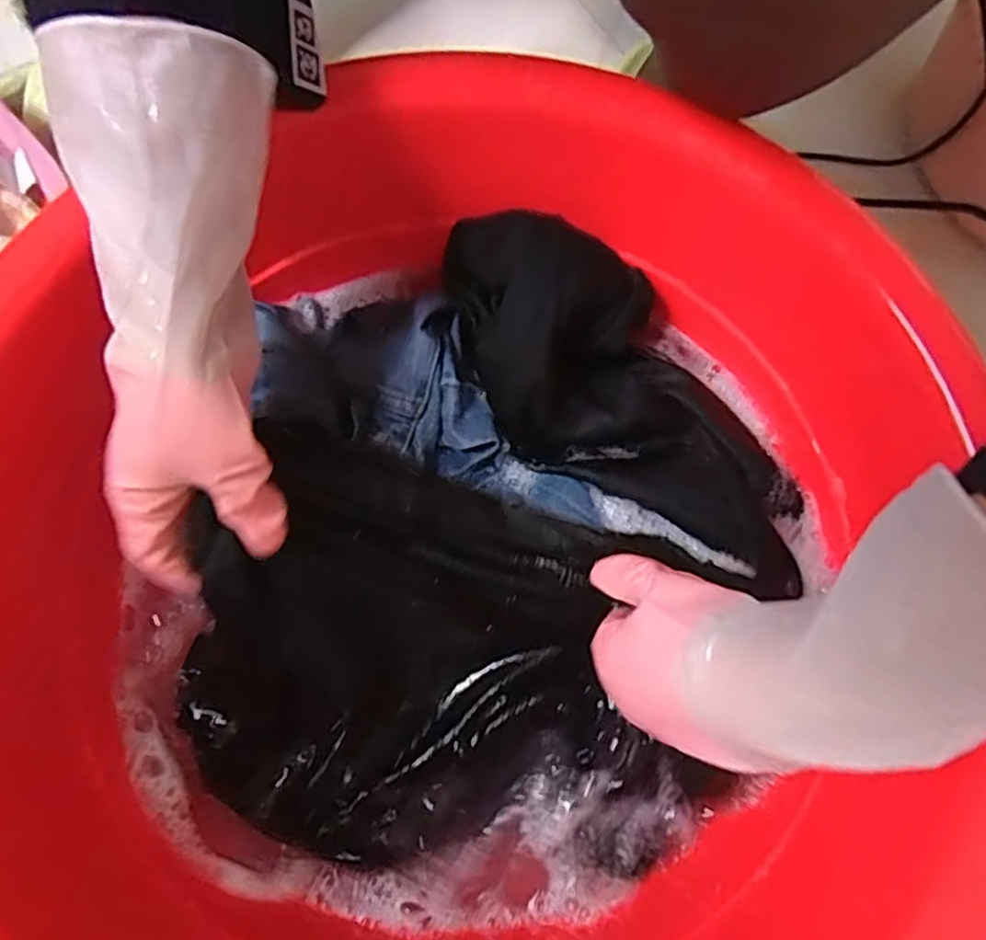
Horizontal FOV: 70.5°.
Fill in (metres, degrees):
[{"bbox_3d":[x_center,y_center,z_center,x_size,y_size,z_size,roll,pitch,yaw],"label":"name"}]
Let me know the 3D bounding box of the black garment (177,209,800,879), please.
[{"bbox_3d":[0.009,0.058,0.406,0.319,0.106,0.363,30,75,6],"label":"black garment"}]

